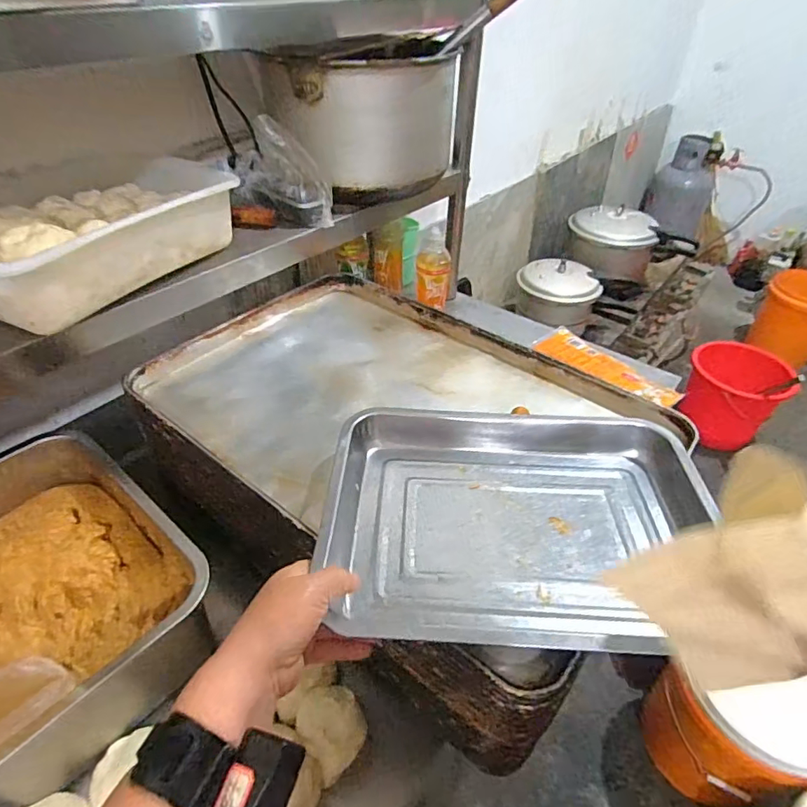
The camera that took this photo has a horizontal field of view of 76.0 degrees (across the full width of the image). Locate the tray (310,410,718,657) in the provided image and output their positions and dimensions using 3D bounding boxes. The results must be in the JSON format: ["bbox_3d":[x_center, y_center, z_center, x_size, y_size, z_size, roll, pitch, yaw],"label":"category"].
[{"bbox_3d":[0.103,0.098,0.471,0.336,0.062,0.254,5,40,5],"label":"tray"}]

